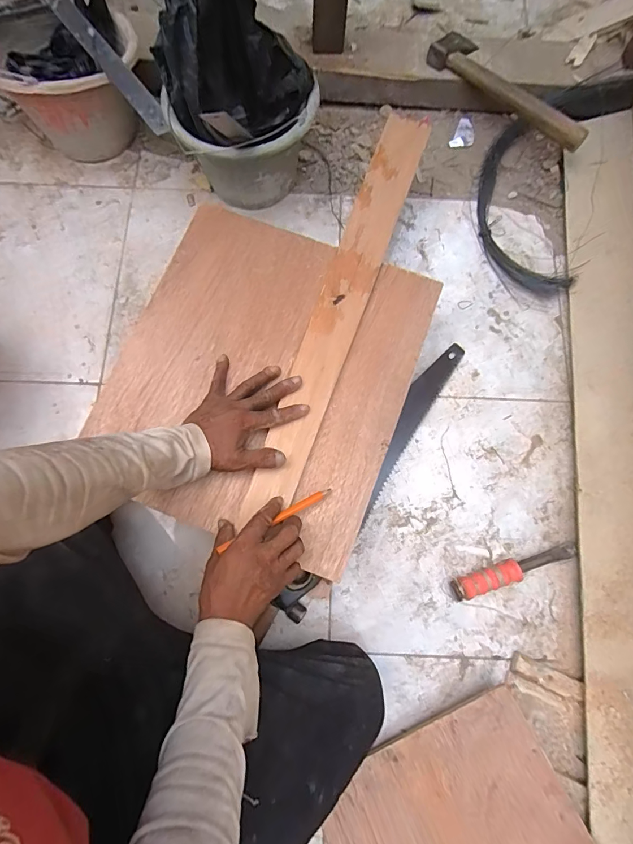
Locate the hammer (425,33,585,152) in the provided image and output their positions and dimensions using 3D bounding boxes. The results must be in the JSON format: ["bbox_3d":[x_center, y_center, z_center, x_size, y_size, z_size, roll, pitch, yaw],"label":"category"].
[{"bbox_3d":[0.365,-0.628,0.782,0.334,0.033,0.091,38,79,8],"label":"hammer"}]

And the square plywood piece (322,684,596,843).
[{"bbox_3d":[0.178,0.535,0.527,0.302,0.012,0.253,-28,72,-1],"label":"square plywood piece"}]

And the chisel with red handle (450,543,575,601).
[{"bbox_3d":[0.299,0.222,0.625,0.197,0.027,0.030,-17,77,-4],"label":"chisel with red handle"}]

